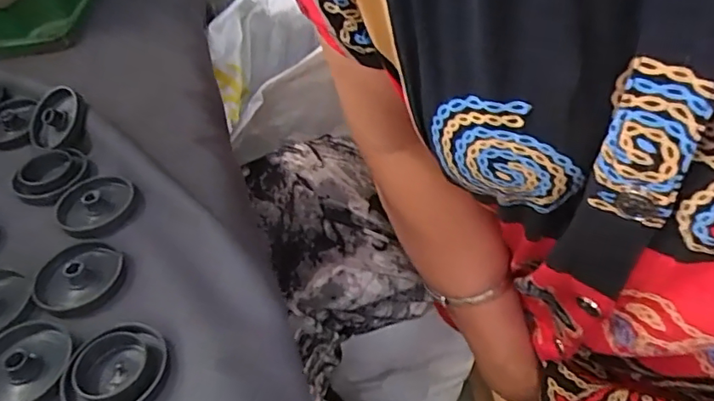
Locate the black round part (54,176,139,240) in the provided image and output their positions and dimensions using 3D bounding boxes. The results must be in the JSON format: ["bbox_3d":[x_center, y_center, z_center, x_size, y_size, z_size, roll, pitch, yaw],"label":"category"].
[{"bbox_3d":[-0.113,0.002,0.238,0.038,0.008,0.032,27,53,29],"label":"black round part"}]

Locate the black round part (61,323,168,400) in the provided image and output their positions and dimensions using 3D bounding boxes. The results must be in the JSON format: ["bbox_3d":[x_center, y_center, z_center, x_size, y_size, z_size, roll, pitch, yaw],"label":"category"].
[{"bbox_3d":[-0.077,0.056,0.179,0.033,0.009,0.031,-3,45,3],"label":"black round part"}]

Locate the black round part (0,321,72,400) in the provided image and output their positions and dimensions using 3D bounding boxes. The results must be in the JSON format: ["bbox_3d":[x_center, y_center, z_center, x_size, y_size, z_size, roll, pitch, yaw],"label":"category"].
[{"bbox_3d":[-0.114,0.055,0.184,0.032,0.008,0.030,-3,45,3],"label":"black round part"}]

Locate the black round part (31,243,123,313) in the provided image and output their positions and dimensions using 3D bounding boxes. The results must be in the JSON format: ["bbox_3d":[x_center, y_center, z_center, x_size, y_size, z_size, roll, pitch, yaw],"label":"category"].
[{"bbox_3d":[-0.107,0.030,0.210,0.032,0.011,0.030,-3,45,3],"label":"black round part"}]

